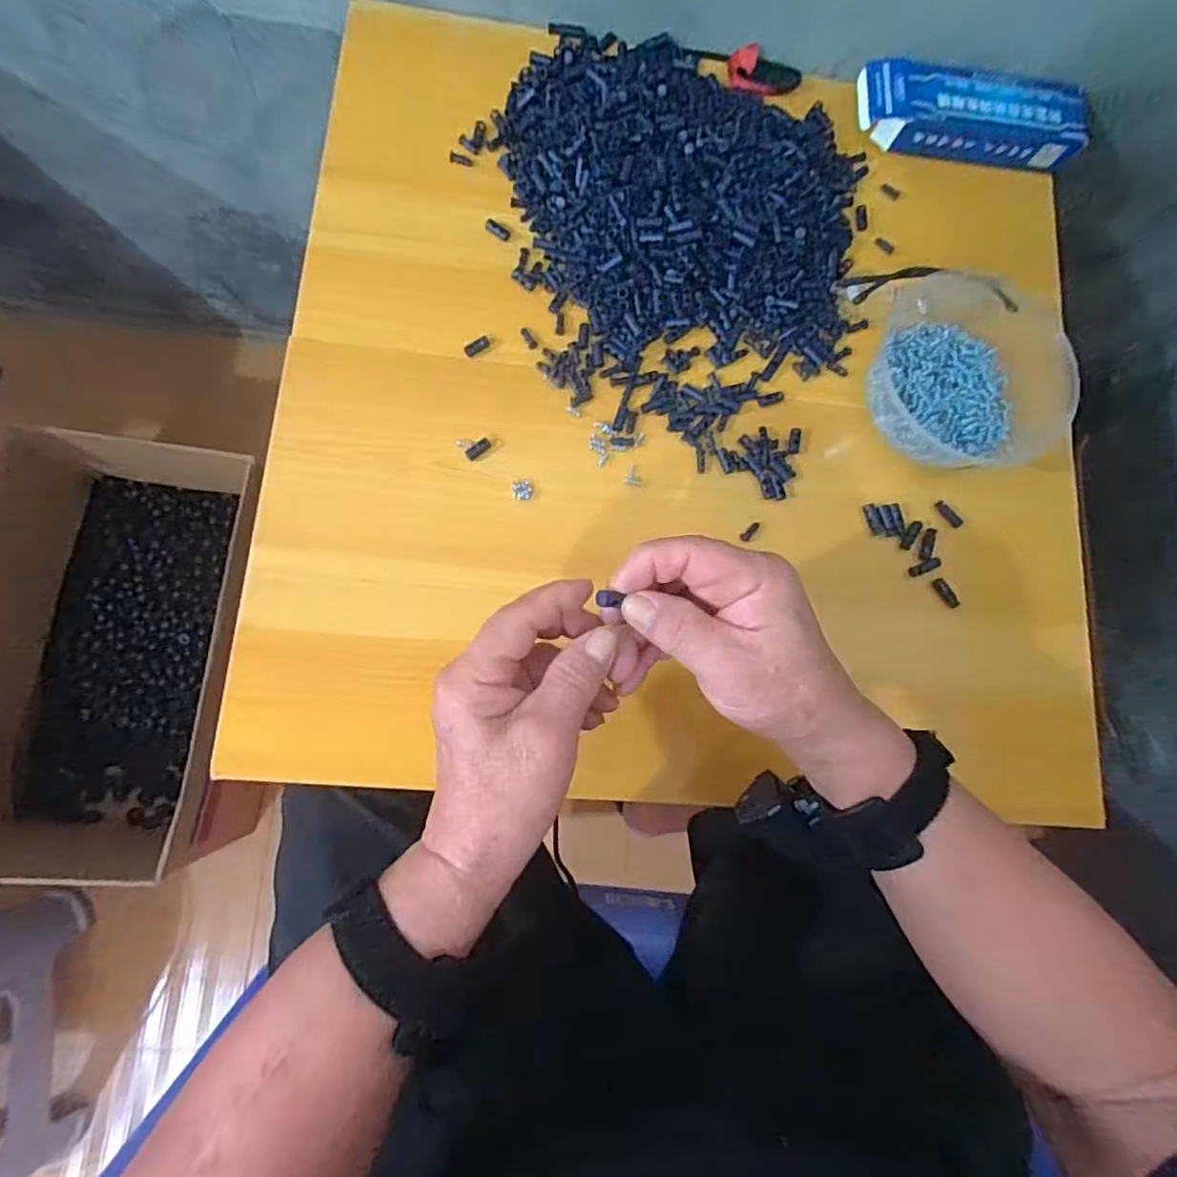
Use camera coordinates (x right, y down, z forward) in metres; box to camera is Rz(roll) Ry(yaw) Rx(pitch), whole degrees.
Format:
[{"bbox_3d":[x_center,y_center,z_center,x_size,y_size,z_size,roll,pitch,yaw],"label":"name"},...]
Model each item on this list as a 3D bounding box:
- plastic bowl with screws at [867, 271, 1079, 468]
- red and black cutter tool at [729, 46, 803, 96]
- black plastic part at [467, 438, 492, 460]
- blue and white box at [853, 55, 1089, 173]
[{"bbox_3d":[0.282,-0.158,0.435,0.144,0.041,0.147,1,82,-6],"label":"plastic bowl with screws"},{"bbox_3d":[0.140,-0.409,0.476,0.060,0.019,0.020,0,82,-18],"label":"red and black cutter tool"},{"bbox_3d":[-0.076,-0.096,0.412,0.019,0.005,0.008,-38,87,-9],"label":"black plastic part"},{"bbox_3d":[0.300,-0.374,0.475,0.177,0.035,0.062,4,82,-5],"label":"blue and white box"}]

